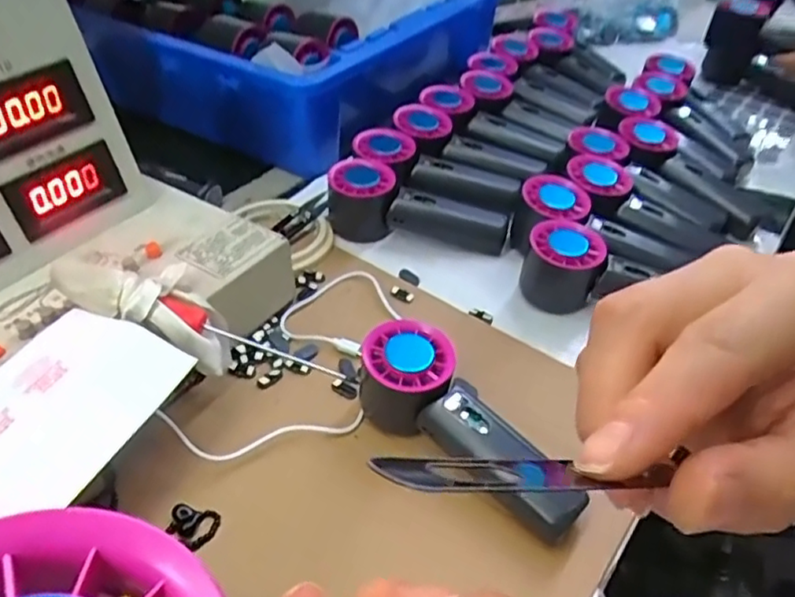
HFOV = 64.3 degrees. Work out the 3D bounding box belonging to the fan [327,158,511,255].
[{"bbox_3d":[0.018,-0.080,0.546,0.155,0.048,0.053,9,43,10],"label":"fan"}]

